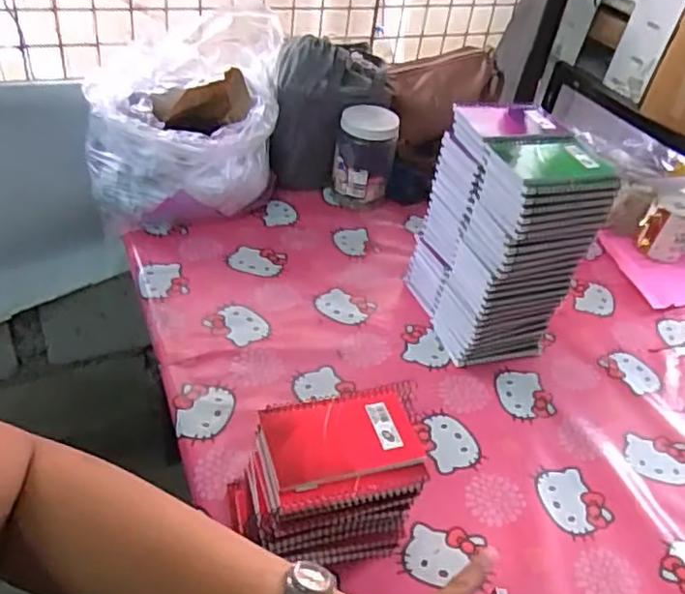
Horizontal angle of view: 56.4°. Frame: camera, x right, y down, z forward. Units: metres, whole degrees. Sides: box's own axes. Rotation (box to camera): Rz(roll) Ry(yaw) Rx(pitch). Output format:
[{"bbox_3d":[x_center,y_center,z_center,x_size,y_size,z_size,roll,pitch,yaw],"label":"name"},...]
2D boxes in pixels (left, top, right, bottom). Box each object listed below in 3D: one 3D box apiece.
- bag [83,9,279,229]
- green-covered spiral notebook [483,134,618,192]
[{"bbox_3d":[-0.252,-0.277,1.036,0.303,0.250,0.239,-3,42,-12],"label":"bag"},{"bbox_3d":[0.243,-0.161,0.744,0.133,0.017,0.116,-7,42,-18],"label":"green-covered spiral notebook"}]

